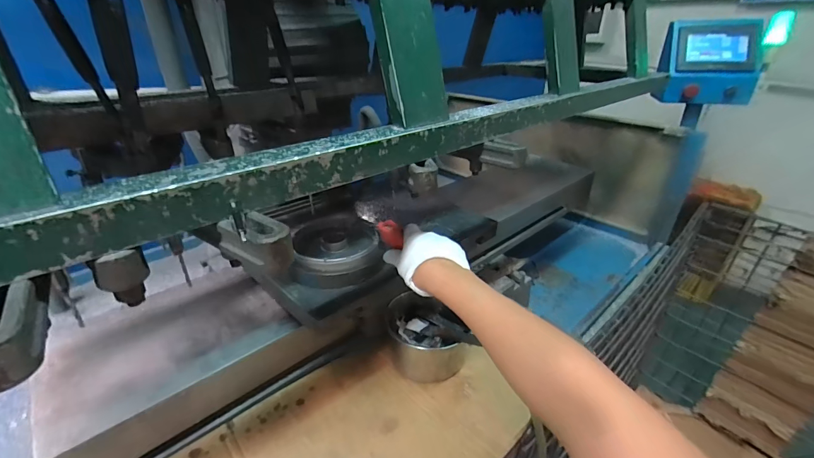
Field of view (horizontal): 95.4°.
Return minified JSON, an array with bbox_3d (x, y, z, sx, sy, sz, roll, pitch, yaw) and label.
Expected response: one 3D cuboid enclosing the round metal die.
[{"bbox_3d":[-0.118,0.032,0.614,0.145,0.041,0.161,-6,28,-14],"label":"round metal die"}]

